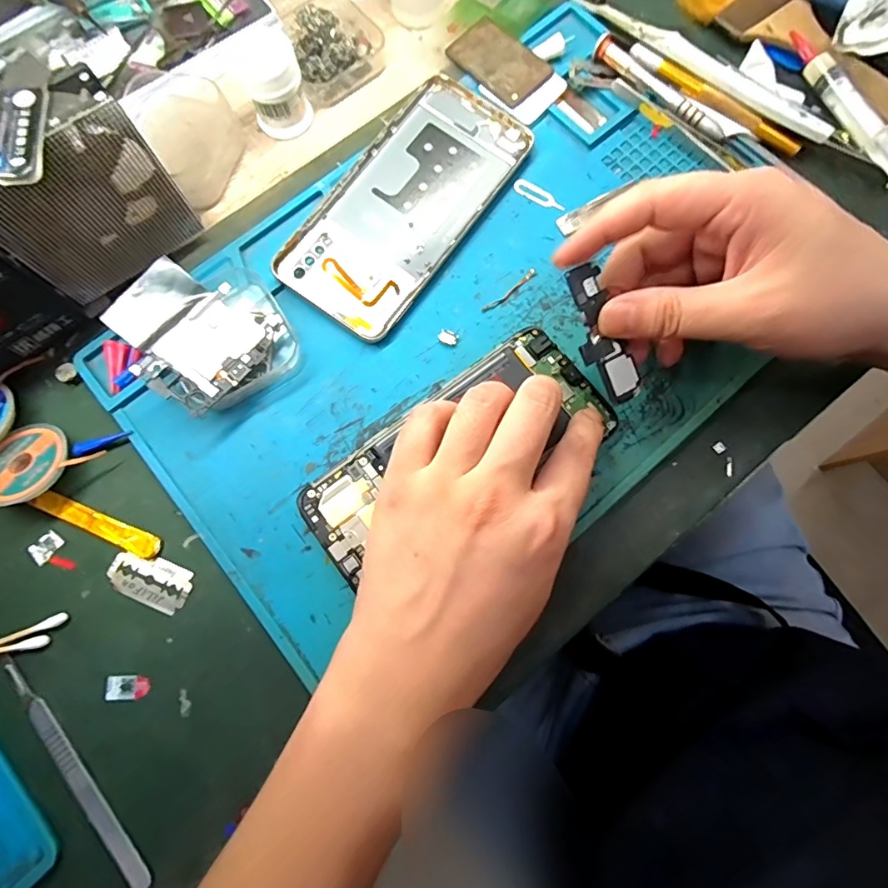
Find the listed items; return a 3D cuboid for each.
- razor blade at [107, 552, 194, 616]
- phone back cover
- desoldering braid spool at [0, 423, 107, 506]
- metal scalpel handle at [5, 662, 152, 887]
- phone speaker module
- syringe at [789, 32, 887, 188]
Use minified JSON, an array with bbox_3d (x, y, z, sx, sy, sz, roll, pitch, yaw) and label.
[{"bbox_3d":[-0.147,0.068,0.242,0.042,0.004,0.023,22,72,6],"label":"razor blade"},{"bbox_3d":[-0.021,-0.139,0.278,0.074,0.010,0.159,35,81,7],"label":"phone back cover"},{"bbox_3d":[-0.210,0.009,0.245,0.044,0.005,0.051,39,67,22],"label":"desoldering braid spool"},{"bbox_3d":[-0.168,0.150,0.220,0.009,0.004,0.116,-40,81,-7],"label":"metal scalpel handle"},{"bbox_3d":[0.073,-0.050,0.226,0.023,0.004,0.064,-26,100,-5],"label":"phone speaker module"},{"bbox_3d":[0.236,-0.198,0.281,0.015,0.012,0.111,-24,80,-5],"label":"syringe"}]

